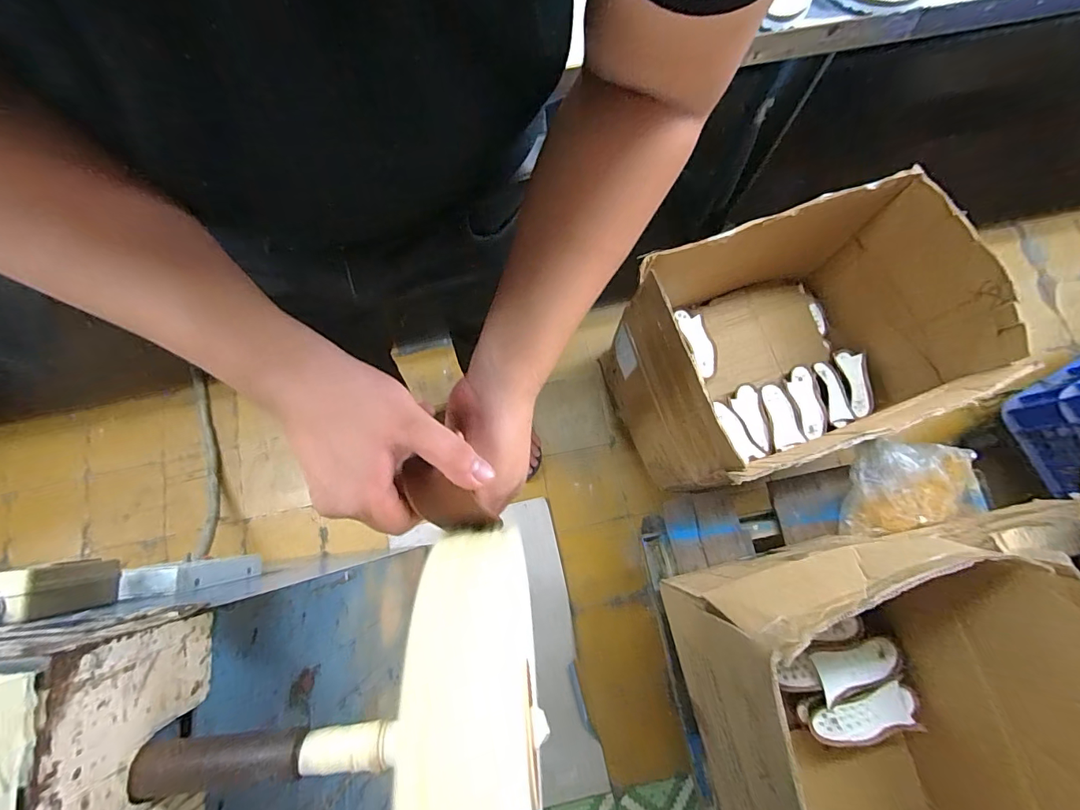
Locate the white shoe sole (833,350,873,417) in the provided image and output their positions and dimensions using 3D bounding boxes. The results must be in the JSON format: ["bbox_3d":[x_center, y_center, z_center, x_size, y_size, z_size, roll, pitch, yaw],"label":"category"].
[{"bbox_3d":[0.811,-0.058,1.172,0.068,0.025,0.174,-7,77,-2],"label":"white shoe sole"}]

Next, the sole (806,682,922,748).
[{"bbox_3d":[0.538,0.513,0.758,0.180,0.039,0.076,-16,78,-4],"label":"sole"}]

